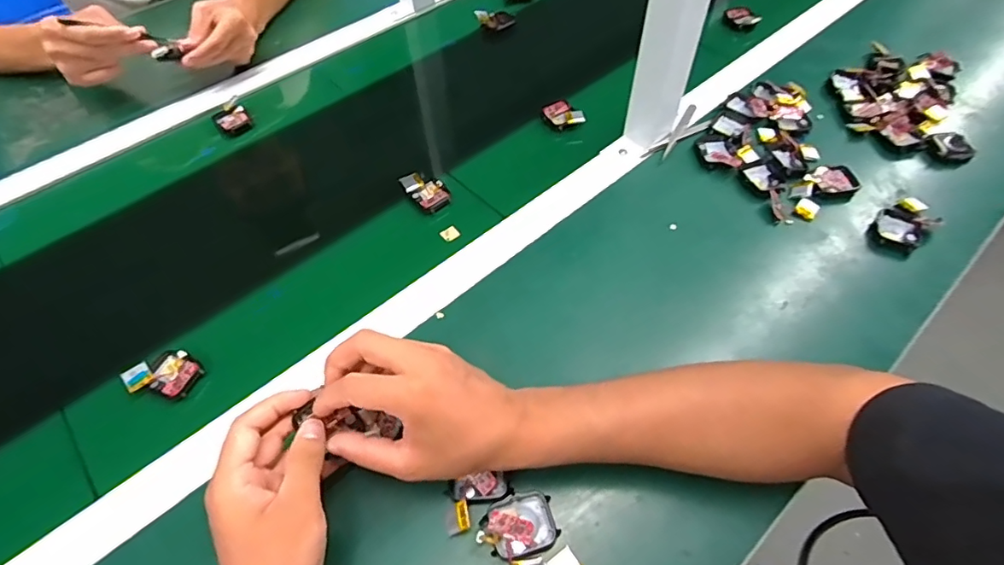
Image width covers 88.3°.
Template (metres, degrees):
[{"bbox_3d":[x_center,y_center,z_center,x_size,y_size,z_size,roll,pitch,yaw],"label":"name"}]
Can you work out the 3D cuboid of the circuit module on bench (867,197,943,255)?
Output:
[{"bbox_3d":[0.394,-0.056,0.508,0.075,0.015,0.043,-33,60,-20],"label":"circuit module on bench"}]

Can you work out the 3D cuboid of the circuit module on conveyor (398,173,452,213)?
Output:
[{"bbox_3d":[-0.080,-0.100,0.554,0.037,0.016,0.054,-35,61,-20],"label":"circuit module on conveyor"}]

